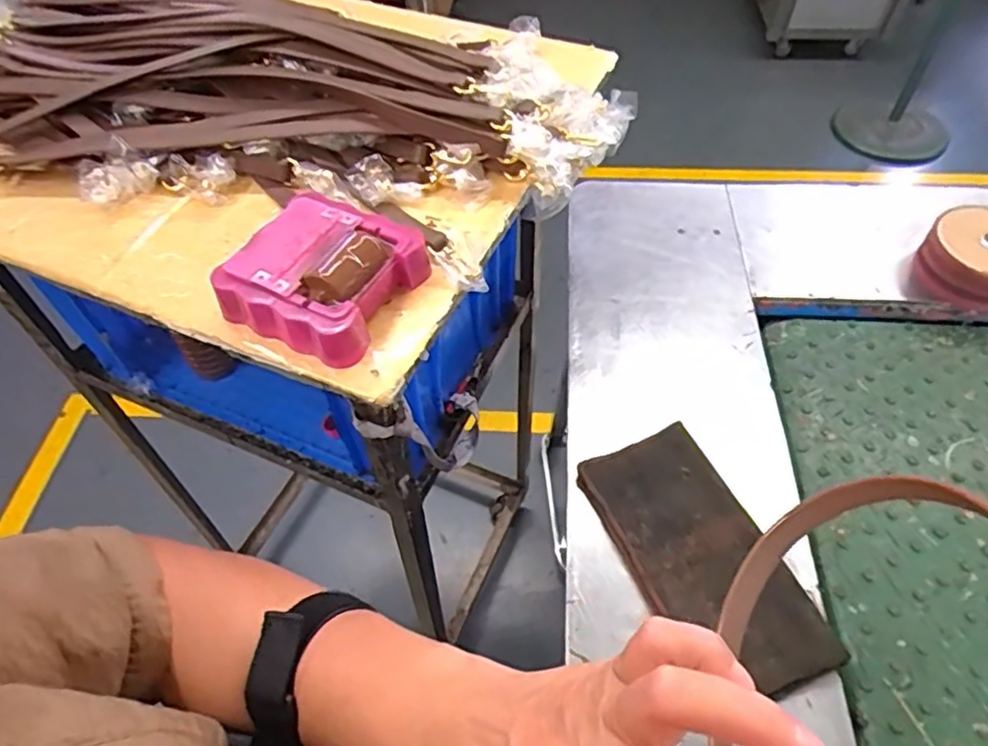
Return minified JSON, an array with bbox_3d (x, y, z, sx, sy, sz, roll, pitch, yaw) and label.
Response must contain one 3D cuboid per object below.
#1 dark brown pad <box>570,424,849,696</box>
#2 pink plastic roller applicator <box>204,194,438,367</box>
[{"bbox_3d":[0.176,0.154,0.546,0.113,0.019,0.234,-22,56,-13],"label":"dark brown pad"},{"bbox_3d":[-0.116,-0.068,0.438,0.109,0.041,0.108,21,57,17],"label":"pink plastic roller applicator"}]

